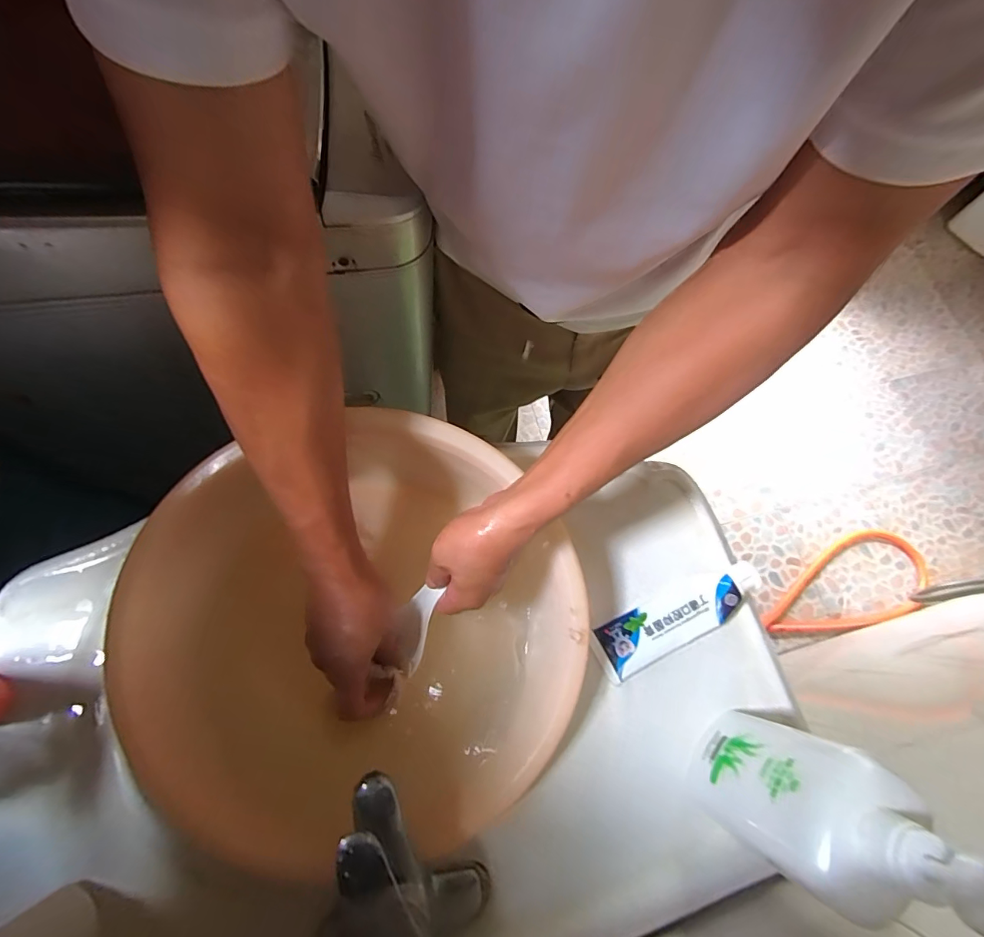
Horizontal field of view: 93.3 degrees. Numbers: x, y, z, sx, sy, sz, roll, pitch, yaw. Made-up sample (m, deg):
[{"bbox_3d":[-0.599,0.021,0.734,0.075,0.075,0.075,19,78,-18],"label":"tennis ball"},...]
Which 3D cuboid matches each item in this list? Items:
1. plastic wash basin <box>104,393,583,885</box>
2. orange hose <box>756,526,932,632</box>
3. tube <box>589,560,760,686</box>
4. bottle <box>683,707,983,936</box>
[{"bbox_3d":[-0.104,0.151,0.396,0.358,0.151,0.320,-17,73,-12],"label":"plastic wash basin"},{"bbox_3d":[0.983,0.323,1.286,0.545,0.026,0.243,-15,72,-11],"label":"orange hose"},{"bbox_3d":[0.185,0.145,0.450,0.175,0.029,0.052,-21,74,-13],"label":"tube"},{"bbox_3d":[0.219,0.227,0.318,0.063,0.230,0.101,29,70,5],"label":"bottle"}]

